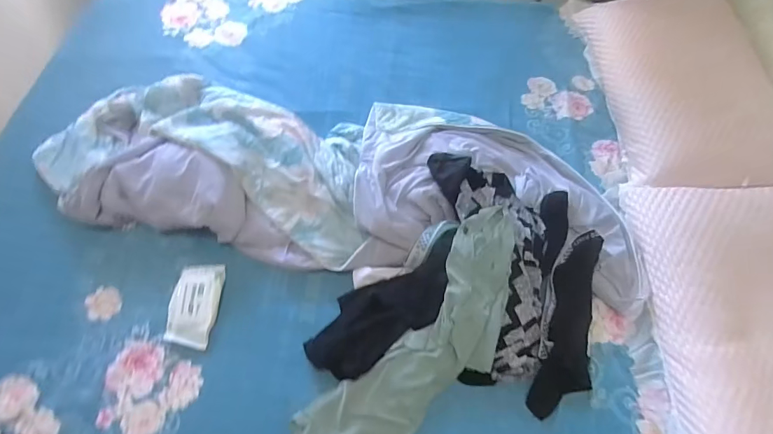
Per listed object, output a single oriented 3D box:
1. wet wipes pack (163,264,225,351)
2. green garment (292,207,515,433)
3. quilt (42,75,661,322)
[{"bbox_3d":[-0.392,0.176,0.846,0.091,0.038,0.169,6,61,1],"label":"wet wipes pack"},{"bbox_3d":[0.086,0.245,0.788,0.196,0.115,0.581,38,66,17],"label":"green garment"},{"bbox_3d":[-0.085,-0.110,0.973,1.293,0.123,0.461,7,61,1],"label":"quilt"}]

